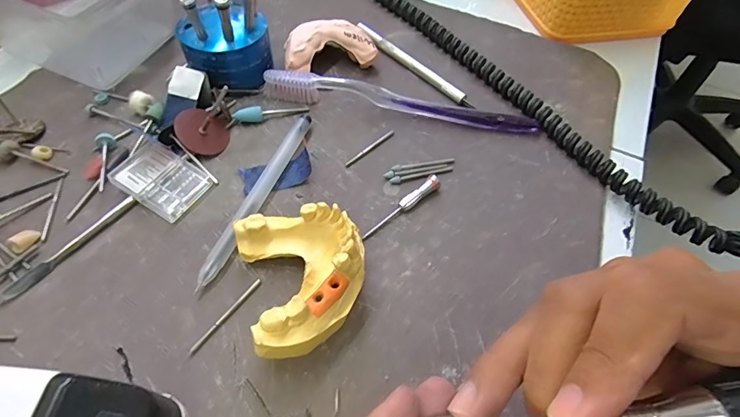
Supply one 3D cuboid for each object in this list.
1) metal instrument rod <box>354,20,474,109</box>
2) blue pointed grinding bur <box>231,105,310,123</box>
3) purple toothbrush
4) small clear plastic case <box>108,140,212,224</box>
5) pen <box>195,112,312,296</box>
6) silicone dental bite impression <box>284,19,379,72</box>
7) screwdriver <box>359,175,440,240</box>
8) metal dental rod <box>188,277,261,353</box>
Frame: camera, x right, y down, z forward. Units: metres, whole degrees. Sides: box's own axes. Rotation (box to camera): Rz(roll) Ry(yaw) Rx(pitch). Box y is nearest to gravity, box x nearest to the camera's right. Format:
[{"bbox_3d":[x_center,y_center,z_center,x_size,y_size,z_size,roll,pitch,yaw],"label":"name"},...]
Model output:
[{"bbox_3d":[0.032,-0.111,0.322,0.007,0.008,0.117,-34,64,-25],"label":"metal instrument rod"},{"bbox_3d":[-0.065,-0.065,0.280,0.049,0.010,0.006,-16,57,-15],"label":"blue pointed grinding bur"},{"bbox_3d":[0.020,-0.073,0.287,0.186,0.020,0.011,9,55,2],"label":"purple toothbrush"},{"bbox_3d":[-0.120,-0.017,0.242,0.047,0.011,0.035,28,58,15],"label":"small clear plastic case"},{"bbox_3d":[-0.064,-0.010,0.242,0.011,0.010,0.124,17,55,8],"label":"pen"},{"bbox_3d":[-0.031,-0.115,0.309,0.065,0.027,0.037,-17,58,-16],"label":"silicone dental bite impression"},{"bbox_3d":[0.018,-0.001,0.242,0.057,0.010,0.007,-34,63,-24],"label":"screwdriver"},{"bbox_3d":[-0.069,0.051,0.202,0.004,0.004,0.045,31,58,17],"label":"metal dental rod"}]

